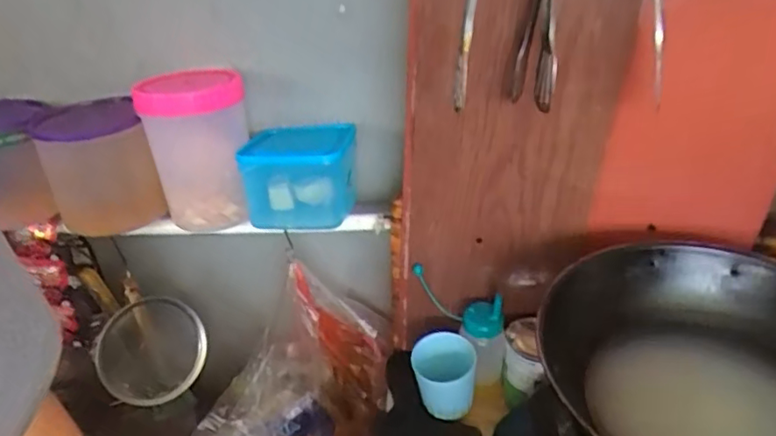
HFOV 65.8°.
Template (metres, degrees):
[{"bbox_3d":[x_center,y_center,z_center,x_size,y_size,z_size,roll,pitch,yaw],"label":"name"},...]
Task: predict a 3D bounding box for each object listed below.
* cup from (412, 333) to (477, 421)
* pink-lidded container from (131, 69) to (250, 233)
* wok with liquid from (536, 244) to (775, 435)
[{"bbox_3d":[0.066,0.201,0.721,0.073,0.102,0.072,-1,33,1],"label":"cup"},{"bbox_3d":[-0.229,-0.079,0.736,0.118,0.173,0.099,-10,33,-13],"label":"pink-lidded container"},{"bbox_3d":[0.295,0.156,0.519,0.268,0.129,0.298,0,33,3],"label":"wok with liquid"}]

